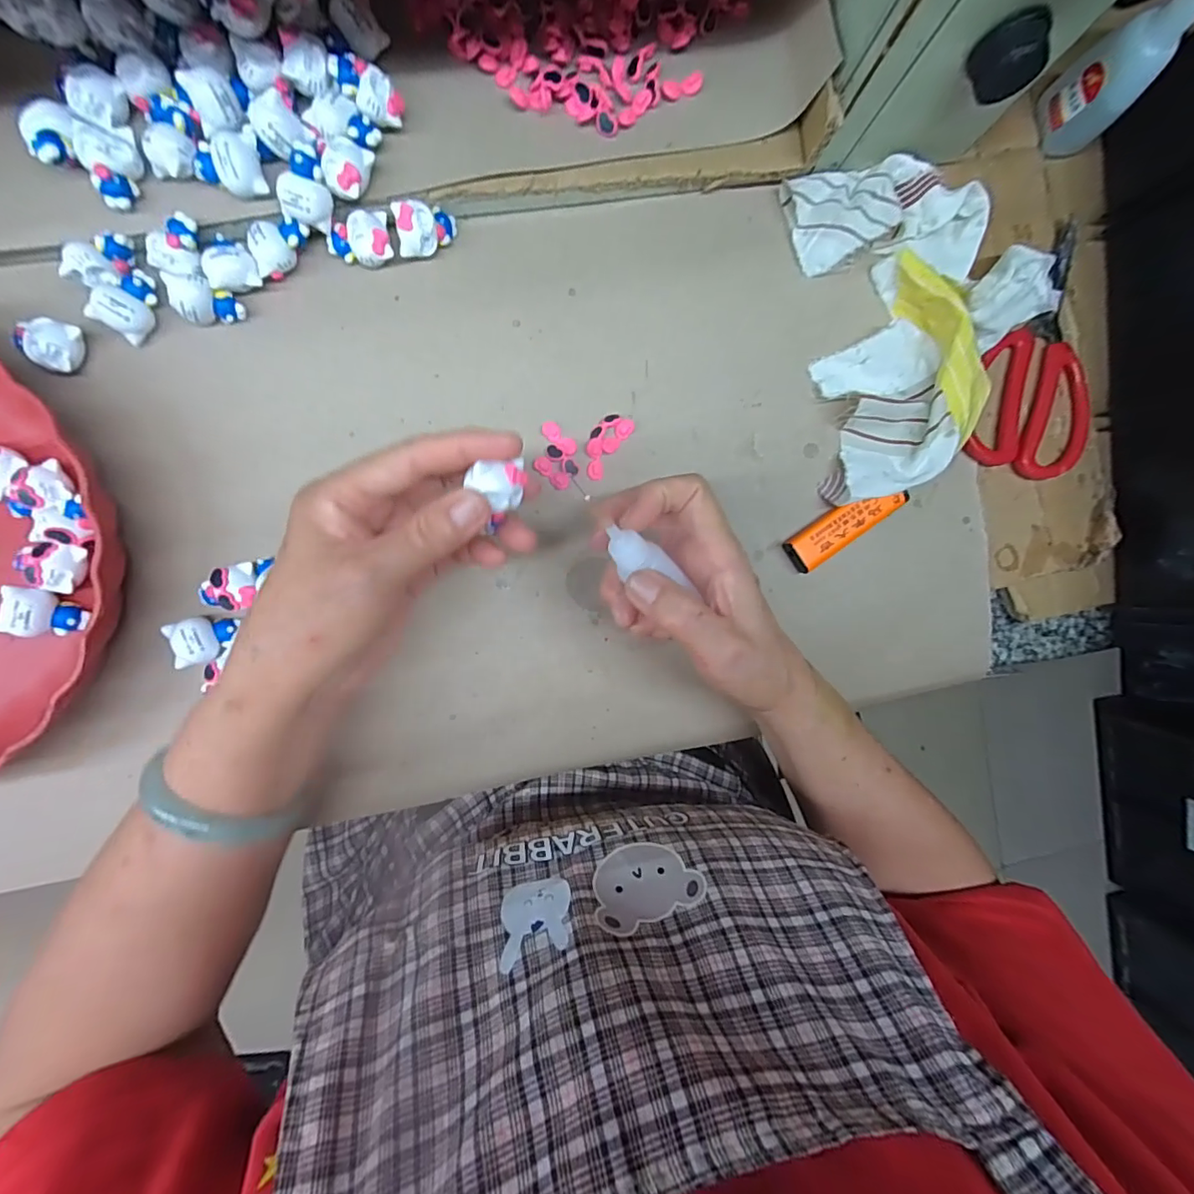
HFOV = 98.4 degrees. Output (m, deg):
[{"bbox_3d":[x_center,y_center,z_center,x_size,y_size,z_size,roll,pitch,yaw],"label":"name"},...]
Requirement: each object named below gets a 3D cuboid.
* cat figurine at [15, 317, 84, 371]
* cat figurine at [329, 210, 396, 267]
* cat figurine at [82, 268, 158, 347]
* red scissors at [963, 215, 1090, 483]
[{"bbox_3d":[-0.288,-0.133,0.273,0.023,0.018,0.024,-1,95,-7],"label":"cat figurine"},{"bbox_3d":[-0.133,-0.199,0.287,0.034,0.013,0.025,-10,96,-6],"label":"cat figurine"},{"bbox_3d":[-0.249,-0.157,0.276,0.023,0.019,0.035,35,90,-9],"label":"cat figurine"},{"bbox_3d":[0.288,-0.157,0.326,0.079,0.008,0.156,12,94,-8],"label":"red scissors"}]

